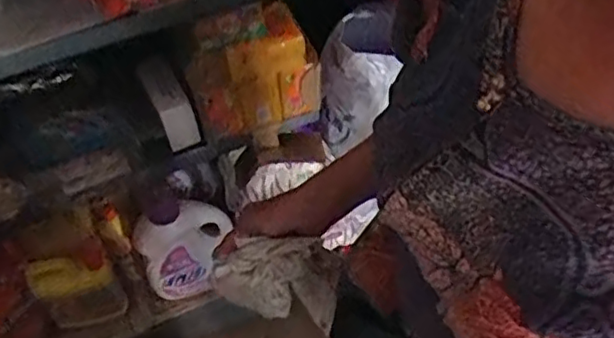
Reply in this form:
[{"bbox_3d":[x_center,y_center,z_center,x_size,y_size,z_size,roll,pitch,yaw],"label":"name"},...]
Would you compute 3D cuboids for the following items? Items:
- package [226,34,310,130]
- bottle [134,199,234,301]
[{"bbox_3d":[-0.056,-0.143,1.063,0.127,0.160,0.032,-22,54,-13],"label":"package"},{"bbox_3d":[-0.243,0.144,1.299,0.180,0.261,0.085,-23,42,-15],"label":"bottle"}]

